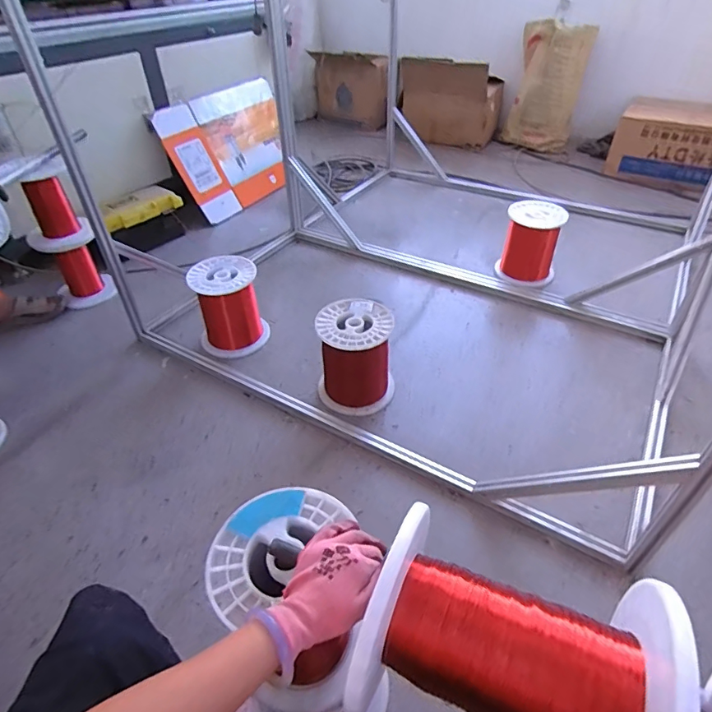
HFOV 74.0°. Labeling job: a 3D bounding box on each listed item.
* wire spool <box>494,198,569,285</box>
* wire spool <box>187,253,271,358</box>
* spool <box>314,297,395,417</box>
[{"bbox_3d":[0.637,-0.409,1.726,0.195,0.255,0.187,11,43,13],"label":"wire spool"},{"bbox_3d":[-0.397,-0.153,1.475,0.203,0.252,0.197,0,41,0],"label":"wire spool"},{"bbox_3d":[-0.001,0.004,1.273,0.201,0.246,0.201,0,41,0],"label":"spool"}]

